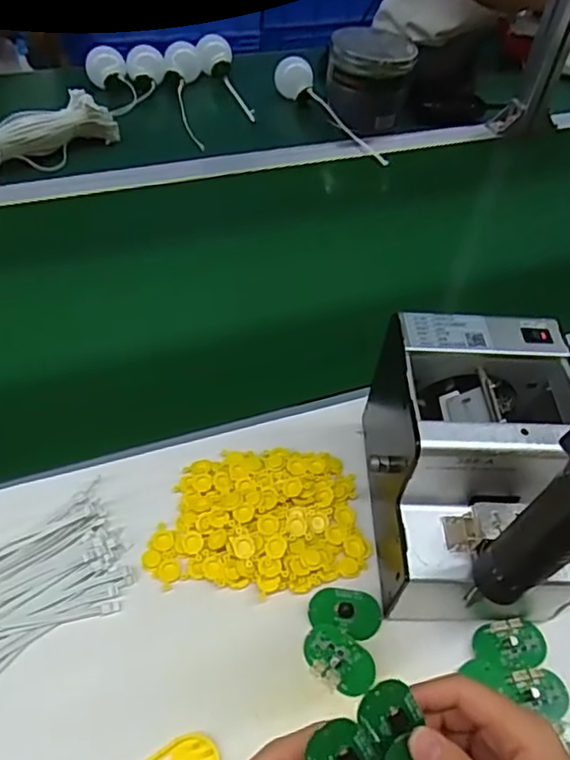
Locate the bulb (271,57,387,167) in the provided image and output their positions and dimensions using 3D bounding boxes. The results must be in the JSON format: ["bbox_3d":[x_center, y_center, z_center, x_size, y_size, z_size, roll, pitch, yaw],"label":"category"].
[{"bbox_3d":[0.074,-0.412,0.930,0.054,0.054,0.266,-23,54,-26],"label":"bulb"}]

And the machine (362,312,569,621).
[{"bbox_3d":[0.139,0.063,0.457,0.122,0.140,0.180,3,53,-5],"label":"machine"}]

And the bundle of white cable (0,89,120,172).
[{"bbox_3d":[-0.330,-0.320,0.812,0.220,0.056,0.053,-28,57,-29],"label":"bundle of white cable"}]

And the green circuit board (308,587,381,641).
[{"bbox_3d":[0.045,0.169,0.448,0.052,0.006,0.029,13,52,5],"label":"green circuit board"}]

